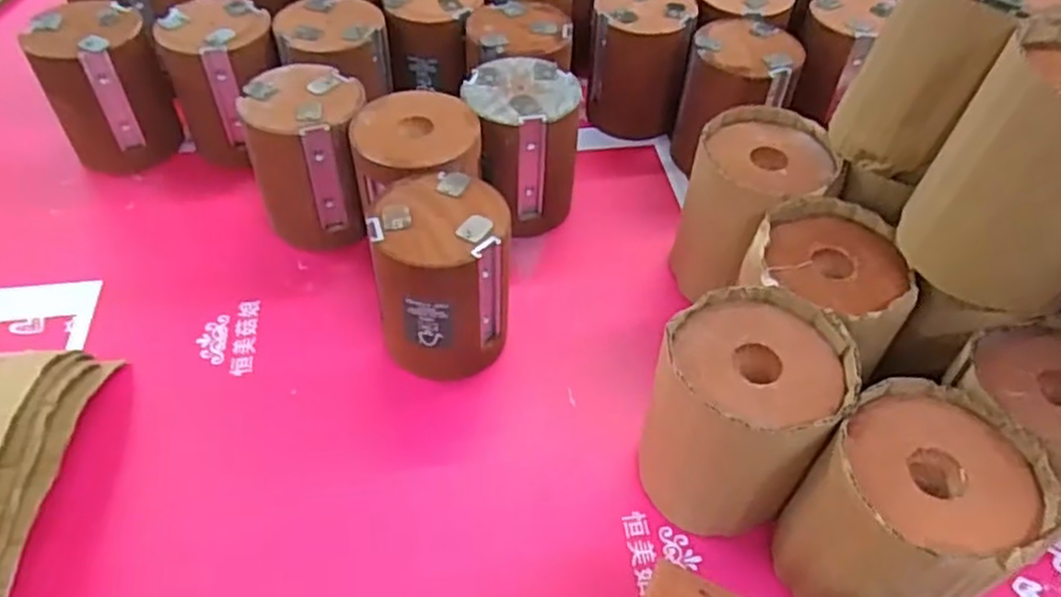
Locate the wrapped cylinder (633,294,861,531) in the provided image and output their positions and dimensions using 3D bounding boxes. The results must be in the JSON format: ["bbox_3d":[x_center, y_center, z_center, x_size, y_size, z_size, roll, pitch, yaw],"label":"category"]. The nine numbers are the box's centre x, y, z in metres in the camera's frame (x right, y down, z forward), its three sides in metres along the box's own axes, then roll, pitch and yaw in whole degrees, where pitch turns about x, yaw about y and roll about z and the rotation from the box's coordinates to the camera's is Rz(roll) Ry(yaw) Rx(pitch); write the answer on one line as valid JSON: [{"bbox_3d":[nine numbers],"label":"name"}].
[{"bbox_3d":[0.103,0.063,0.377,0.085,0.104,0.094,16,50,10],"label":"wrapped cylinder"}]

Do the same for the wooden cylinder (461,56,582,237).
[{"bbox_3d":[-0.006,-0.105,0.523,0.078,0.098,0.080,-2,50,-5],"label":"wooden cylinder"}]

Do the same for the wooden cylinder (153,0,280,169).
[{"bbox_3d":[-0.229,-0.163,0.560,0.080,0.096,0.083,-18,53,-17],"label":"wooden cylinder"}]

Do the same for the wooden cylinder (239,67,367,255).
[{"bbox_3d":[-0.149,-0.098,0.507,0.072,0.097,0.081,-6,50,-8],"label":"wooden cylinder"}]

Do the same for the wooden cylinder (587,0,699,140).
[{"bbox_3d":[0.085,-0.187,0.587,0.075,0.091,0.087,6,49,2],"label":"wooden cylinder"}]

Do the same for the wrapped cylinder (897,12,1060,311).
[{"bbox_3d":[0.241,-0.057,0.352,0.086,0.116,0.086,38,57,25],"label":"wrapped cylinder"}]

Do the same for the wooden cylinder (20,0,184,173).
[{"bbox_3d":[-0.316,-0.159,0.550,0.079,0.098,0.075,-26,56,-23],"label":"wooden cylinder"}]

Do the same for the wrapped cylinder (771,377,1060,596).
[{"bbox_3d":[0.168,0.104,0.344,0.084,0.106,0.079,2,49,-2],"label":"wrapped cylinder"}]

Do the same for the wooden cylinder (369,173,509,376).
[{"bbox_3d":[-0.050,-0.009,0.438,0.076,0.097,0.087,-8,50,-10],"label":"wooden cylinder"}]

